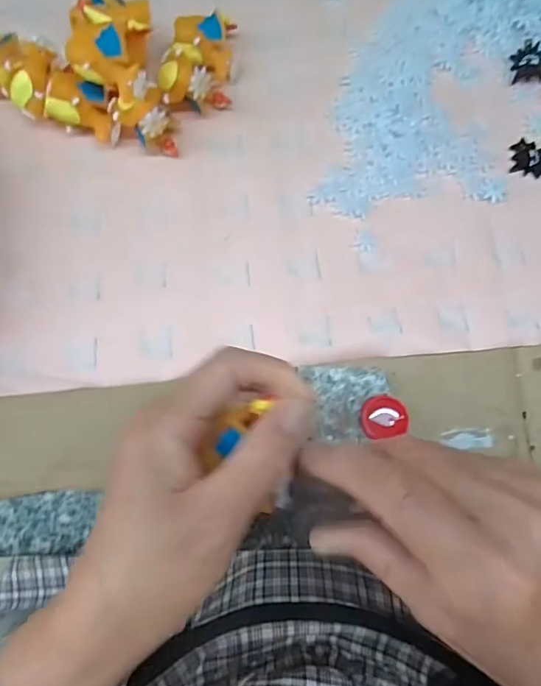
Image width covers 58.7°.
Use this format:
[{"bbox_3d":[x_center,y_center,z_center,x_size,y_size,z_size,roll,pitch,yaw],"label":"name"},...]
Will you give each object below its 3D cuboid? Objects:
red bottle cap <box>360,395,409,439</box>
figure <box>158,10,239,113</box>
[{"bbox_3d":[0.062,0.040,0.261,0.025,0.006,0.022,-9,79,-3],"label":"red bottle cap"},{"bbox_3d":[-0.046,-0.181,0.309,0.051,0.040,0.070,-8,79,-3],"label":"figure"}]

